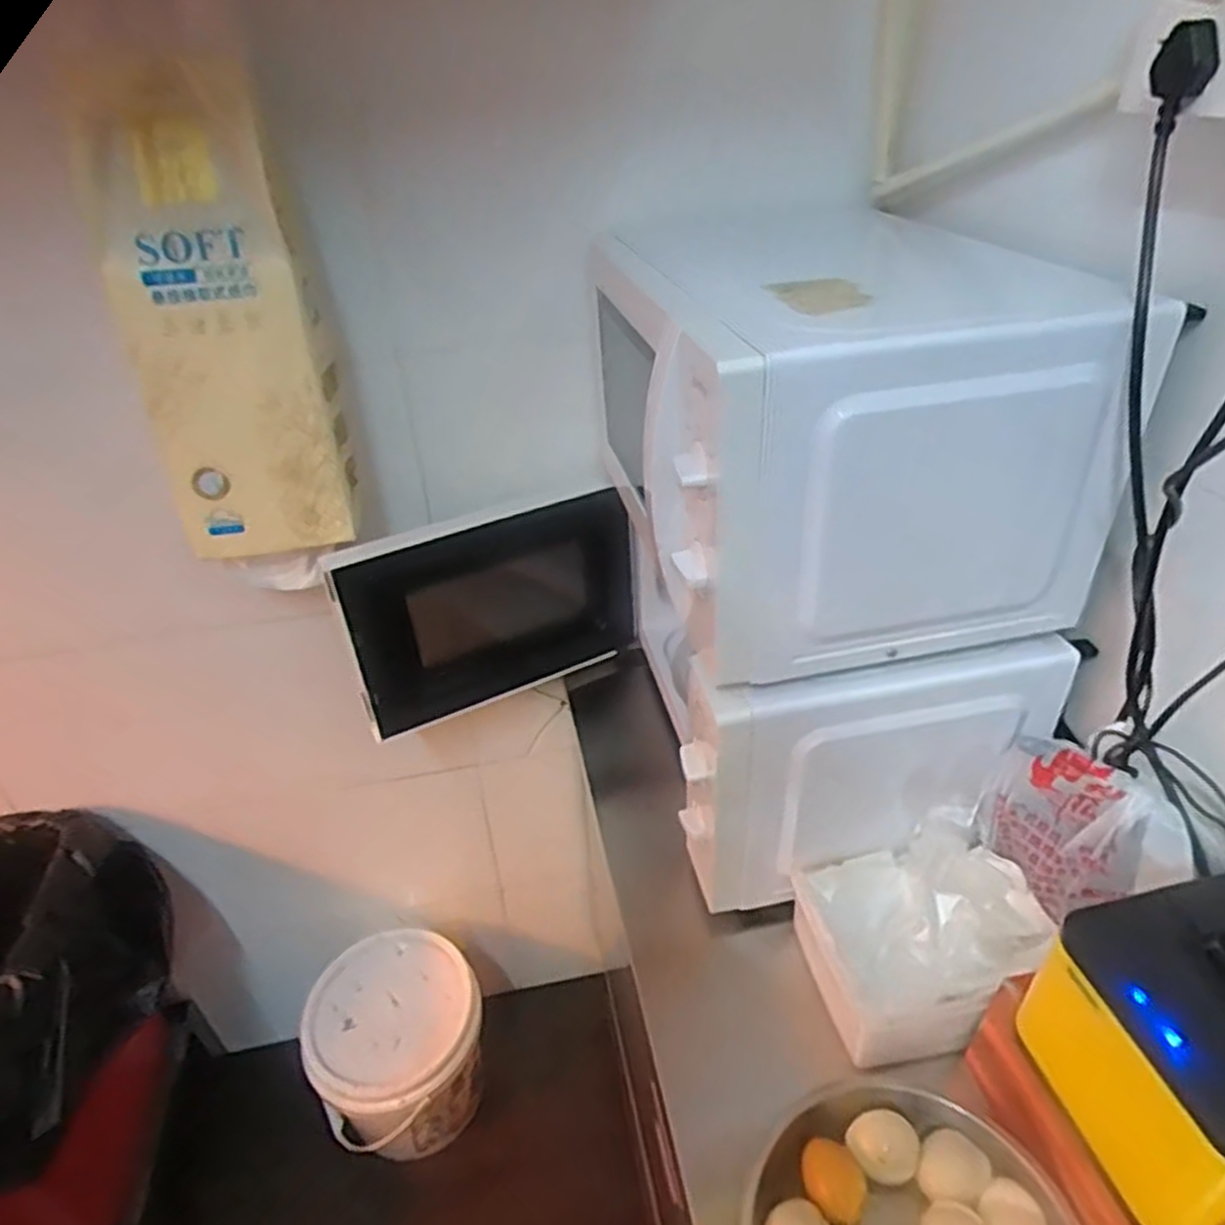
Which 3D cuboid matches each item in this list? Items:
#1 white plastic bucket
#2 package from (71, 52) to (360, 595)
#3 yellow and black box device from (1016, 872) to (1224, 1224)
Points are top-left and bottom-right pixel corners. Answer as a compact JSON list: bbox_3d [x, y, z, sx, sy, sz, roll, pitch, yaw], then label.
[{"bbox_3d":[-0.342,0.721,1.294,0.256,0.273,0.268,-2,38,2],"label":"white plastic bucket"},{"bbox_3d":[-0.364,-0.231,0.732,0.169,0.444,0.140,-20,41,-21],"label":"package"},{"bbox_3d":[0.346,0.236,0.435,0.159,0.118,0.135,-11,38,-10],"label":"yellow and black box device"}]

